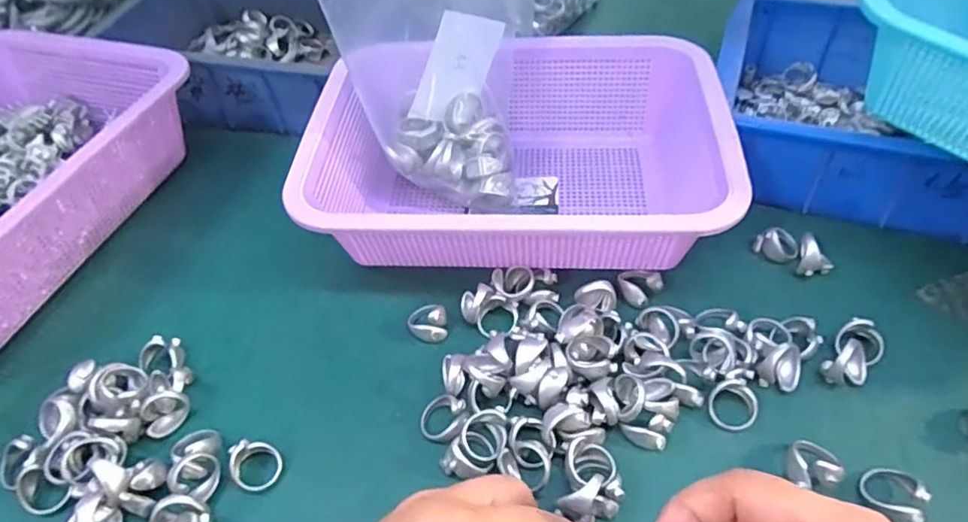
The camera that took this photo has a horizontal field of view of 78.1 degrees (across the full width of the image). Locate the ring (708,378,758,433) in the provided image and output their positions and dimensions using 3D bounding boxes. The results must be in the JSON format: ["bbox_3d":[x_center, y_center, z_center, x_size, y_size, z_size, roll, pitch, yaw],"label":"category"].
[{"bbox_3d":[0.132,0.077,0.317,0.025,0.009,0.027,0,81,3],"label":"ring"}]

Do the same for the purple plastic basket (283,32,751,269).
[{"bbox_3d":[0.020,-0.072,0.406,0.263,0.068,0.173,1,50,5],"label":"purple plastic basket"}]

